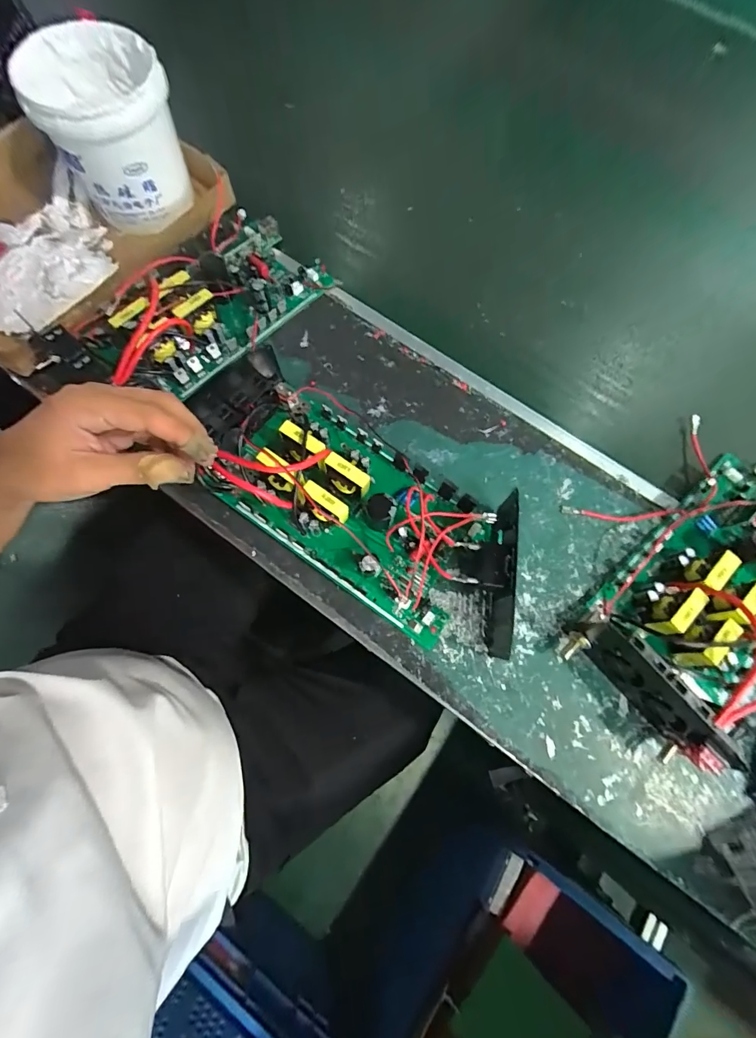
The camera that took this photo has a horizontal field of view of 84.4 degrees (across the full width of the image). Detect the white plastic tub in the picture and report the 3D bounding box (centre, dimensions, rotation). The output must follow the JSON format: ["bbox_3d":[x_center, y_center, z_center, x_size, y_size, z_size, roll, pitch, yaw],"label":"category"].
[{"bbox_3d":[-0.272,-0.401,0.432,0.120,0.121,0.153,-24,75,-9],"label":"white plastic tub"}]

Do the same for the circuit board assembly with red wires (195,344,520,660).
[{"bbox_3d":[-0.009,-0.015,0.359,0.334,0.073,0.138,37,75,4],"label":"circuit board assembly with red wires"}]

